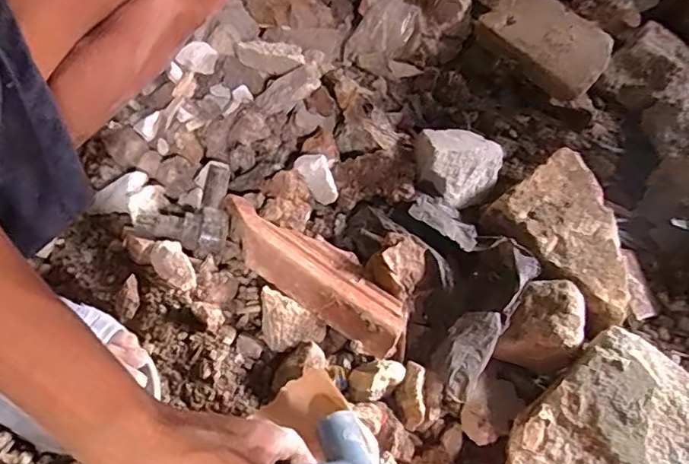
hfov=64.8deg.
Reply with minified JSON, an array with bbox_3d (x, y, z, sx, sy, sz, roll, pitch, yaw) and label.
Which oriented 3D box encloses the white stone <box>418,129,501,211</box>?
[{"bbox_3d":[0.116,-0.079,0.586,0.090,0.064,0.076,-26,54,-25],"label":"white stone"}]

